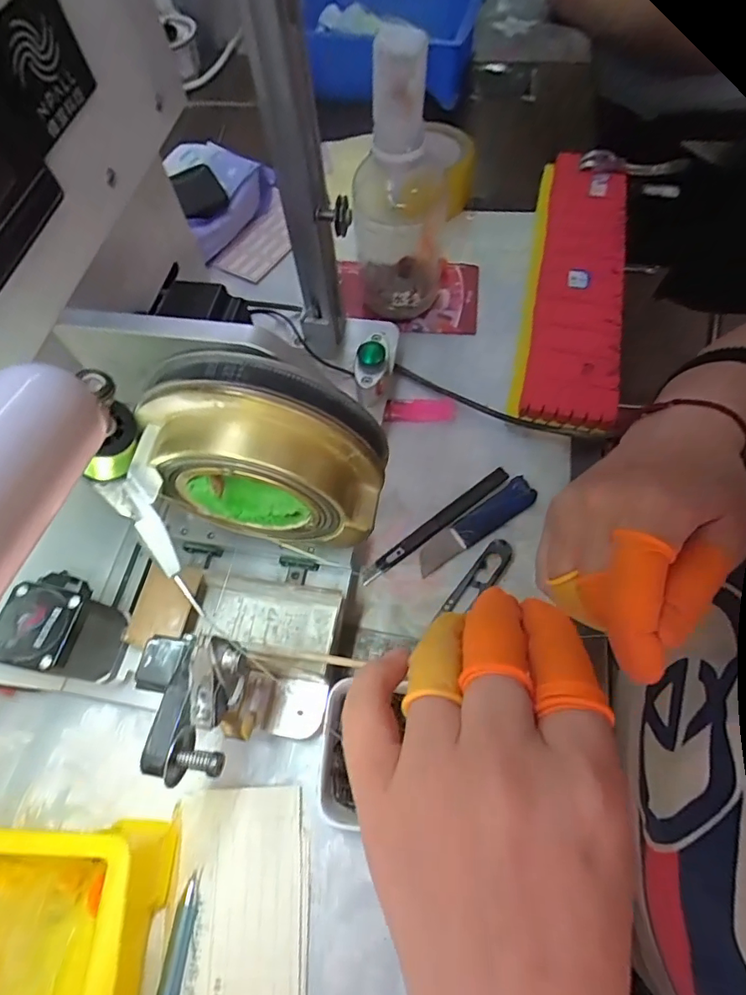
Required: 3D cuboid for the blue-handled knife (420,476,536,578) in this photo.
[{"bbox_3d":[0.078,0.021,0.375,0.106,0.004,0.023,-34,82,-8],"label":"blue-handled knife"}]

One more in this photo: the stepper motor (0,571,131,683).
[{"bbox_3d":[-0.169,0.074,0.277,0.046,0.054,0.049,14,66,9],"label":"stepper motor"}]

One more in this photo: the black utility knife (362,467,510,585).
[{"bbox_3d":[0.049,0.021,0.377,0.138,0.009,0.012,-35,68,-13],"label":"black utility knife"}]

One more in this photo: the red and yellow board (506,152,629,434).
[{"bbox_3d":[0.186,-0.200,0.459,0.082,0.036,0.308,11,65,8],"label":"red and yellow board"}]

